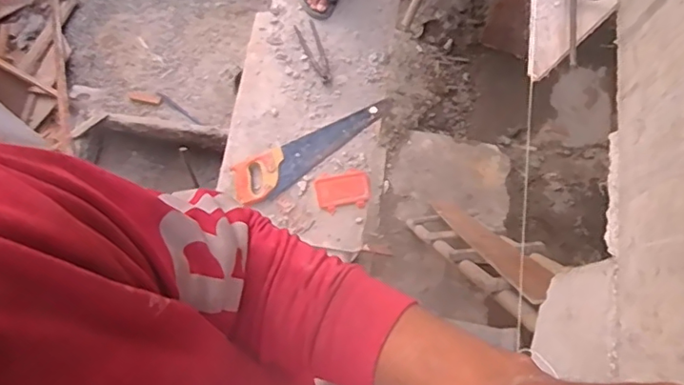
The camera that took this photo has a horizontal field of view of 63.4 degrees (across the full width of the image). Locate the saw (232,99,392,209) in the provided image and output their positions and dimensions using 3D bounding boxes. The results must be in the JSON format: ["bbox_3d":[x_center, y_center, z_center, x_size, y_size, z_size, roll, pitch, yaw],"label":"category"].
[{"bbox_3d":[-0.067,-0.110,1.486,0.480,0.030,0.123,-26,79,-7],"label":"saw"}]

